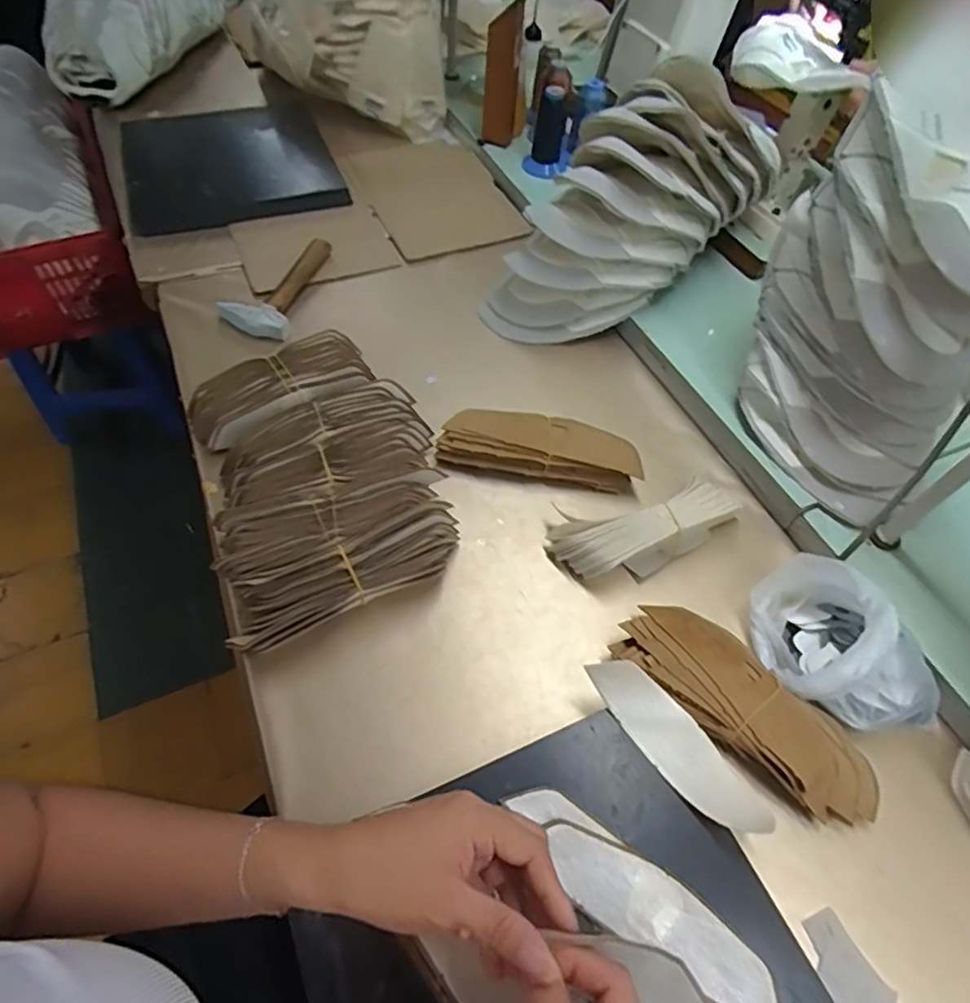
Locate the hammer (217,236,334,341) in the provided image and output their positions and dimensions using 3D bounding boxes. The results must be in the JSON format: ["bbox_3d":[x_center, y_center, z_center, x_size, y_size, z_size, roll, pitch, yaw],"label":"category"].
[{"bbox_3d":[-0.272,-0.287,0.821,0.088,0.035,0.188,10,55,4],"label":"hammer"}]

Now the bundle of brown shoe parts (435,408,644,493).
[{"bbox_3d":[0.058,-0.056,0.660,0.211,0.043,0.066,8,55,3],"label":"bundle of brown shoe parts"}]

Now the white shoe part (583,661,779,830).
[{"bbox_3d":[0.141,0.182,0.467,0.152,0.015,0.048,46,106,24],"label":"white shoe part"}]

